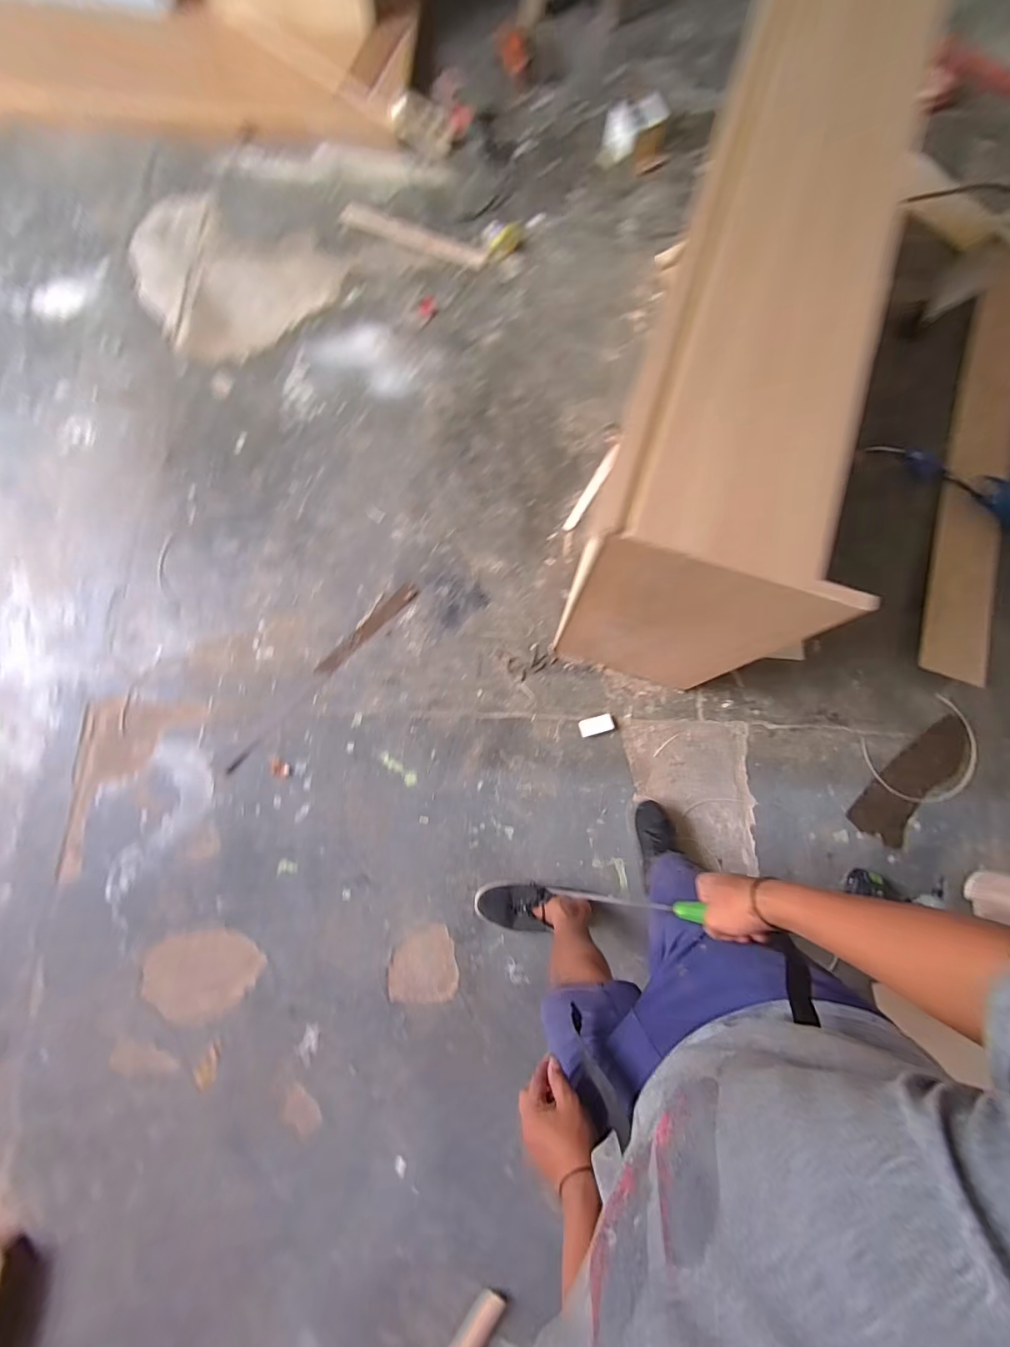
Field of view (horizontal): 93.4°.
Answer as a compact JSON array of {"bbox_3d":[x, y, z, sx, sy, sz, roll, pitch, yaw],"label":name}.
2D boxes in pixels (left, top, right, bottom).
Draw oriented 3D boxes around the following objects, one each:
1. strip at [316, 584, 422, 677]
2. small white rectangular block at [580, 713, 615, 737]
[{"bbox_3d":[-0.384,-0.128,1.337,0.052,0.016,0.350,44,81,7],"label":"strip"},{"bbox_3d":[0.248,0.139,1.283,0.091,0.021,0.046,-15,80,-4],"label":"small white rectangular block"}]

